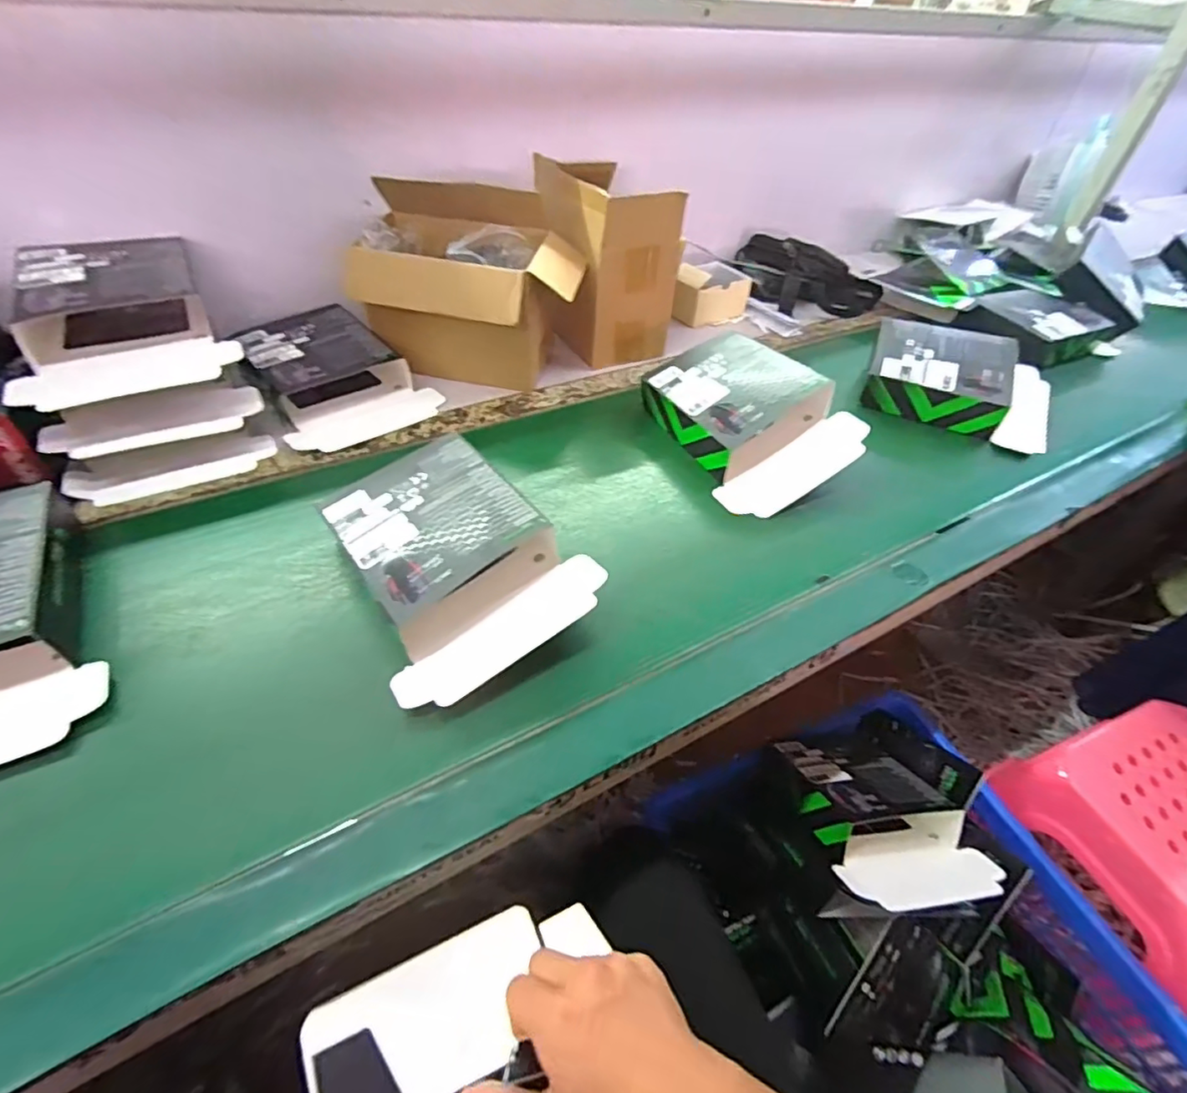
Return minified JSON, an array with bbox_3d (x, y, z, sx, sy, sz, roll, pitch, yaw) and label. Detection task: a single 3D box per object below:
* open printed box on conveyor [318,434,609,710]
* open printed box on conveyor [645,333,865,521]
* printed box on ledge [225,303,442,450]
[{"bbox_3d":[-0.129,0.009,0.548,0.192,0.090,0.245,-26,54,-26],"label":"open printed box on conveyor"},{"bbox_3d":[0.193,-0.169,0.735,0.178,0.097,0.257,-24,53,-24],"label":"open printed box on conveyor"},{"bbox_3d":[-0.339,-0.234,0.769,0.182,0.059,0.228,-26,54,-26],"label":"printed box on ledge"}]

